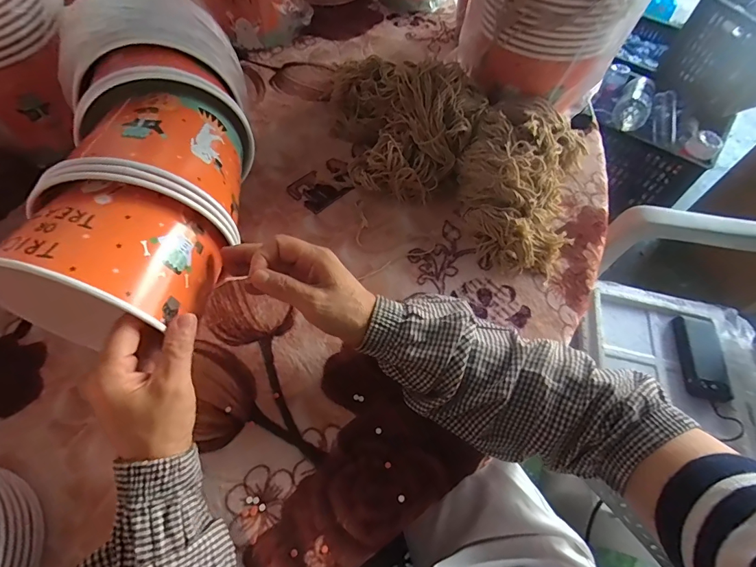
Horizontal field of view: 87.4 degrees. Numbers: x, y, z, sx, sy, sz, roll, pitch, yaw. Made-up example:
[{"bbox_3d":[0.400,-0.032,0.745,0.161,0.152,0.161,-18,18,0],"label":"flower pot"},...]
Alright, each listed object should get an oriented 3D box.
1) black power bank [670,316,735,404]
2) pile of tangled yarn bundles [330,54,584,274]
[{"bbox_3d":[0.597,0.134,0.729,0.078,0.019,0.158,9,60,4],"label":"black power bank"},{"bbox_3d":[0.089,-0.176,0.482,0.346,0.098,0.200,31,64,16],"label":"pile of tangled yarn bundles"}]

